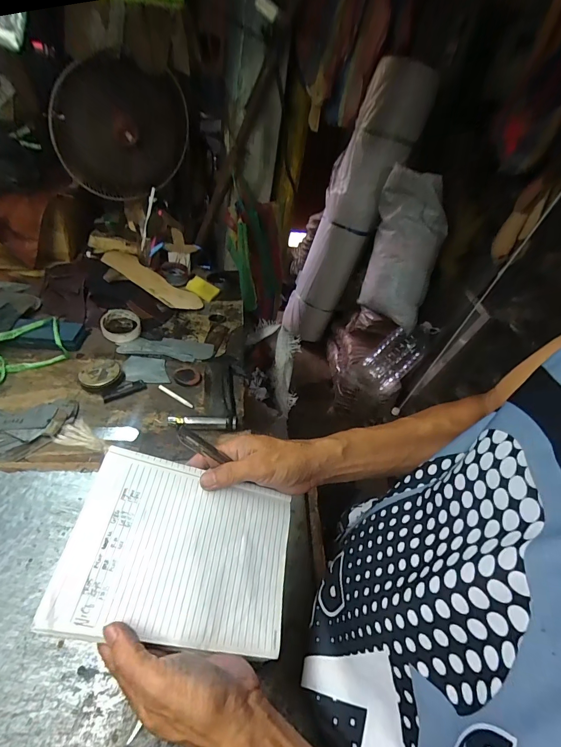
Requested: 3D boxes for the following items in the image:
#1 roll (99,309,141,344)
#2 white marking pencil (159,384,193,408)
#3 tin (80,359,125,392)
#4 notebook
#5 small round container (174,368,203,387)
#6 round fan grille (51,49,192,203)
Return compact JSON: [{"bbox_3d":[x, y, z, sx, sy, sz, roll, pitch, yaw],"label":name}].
[{"bbox_3d":[-0.377,-0.117,0.832,0.086,0.031,0.099,-11,48,-23],"label":"roll"},{"bbox_3d":[-0.206,0.045,0.690,0.086,0.005,0.011,28,45,21],"label":"white marking pencil"},{"bbox_3d":[-0.352,0.006,0.697,0.078,0.028,0.071,4,42,-4],"label":"tin"},{"bbox_3d":[-0.084,0.160,0.326,0.195,0.007,0.142,20,52,-16],"label":"notebook"},{"bbox_3d":[-0.192,0.006,0.732,0.062,0.007,0.051,35,48,27],"label":"small round container"},{"bbox_3d":[-0.467,-0.708,1.050,0.402,0.363,0.095,10,42,2],"label":"round fan grille"}]

